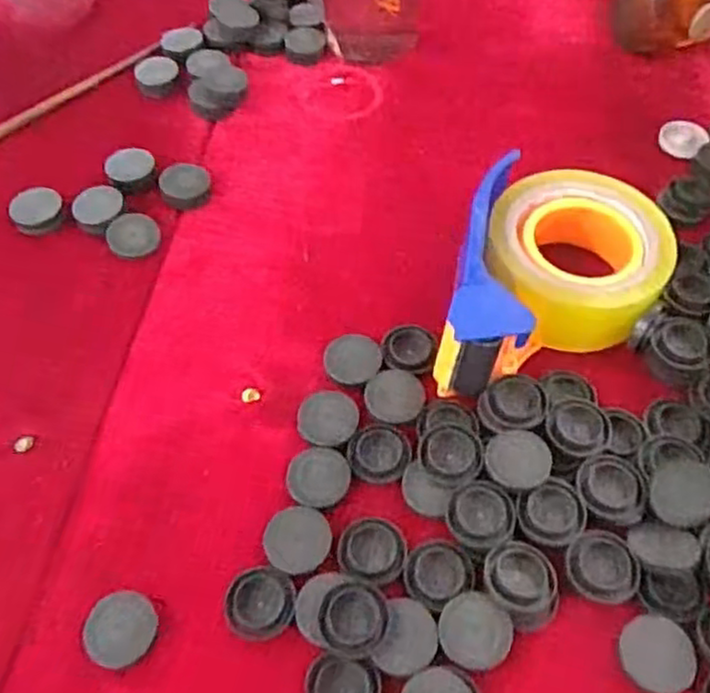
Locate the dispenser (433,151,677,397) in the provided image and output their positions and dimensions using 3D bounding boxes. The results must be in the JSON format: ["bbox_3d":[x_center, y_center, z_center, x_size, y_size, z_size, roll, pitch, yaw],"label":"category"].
[{"bbox_3d":[0.117,-0.038,0.400,0.116,0.047,0.156,13,58,9],"label":"dispenser"}]

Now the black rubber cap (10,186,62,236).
[{"bbox_3d":[-0.208,-0.089,0.467,0.033,0.011,0.036,0,57,0],"label":"black rubber cap"}]

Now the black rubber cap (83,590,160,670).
[{"bbox_3d":[-0.108,0.131,0.330,0.032,0.005,0.033,0,57,0],"label":"black rubber cap"}]

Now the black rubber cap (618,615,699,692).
[{"bbox_3d":[0.136,0.138,0.319,0.034,0.004,0.032,0,57,0],"label":"black rubber cap"}]

